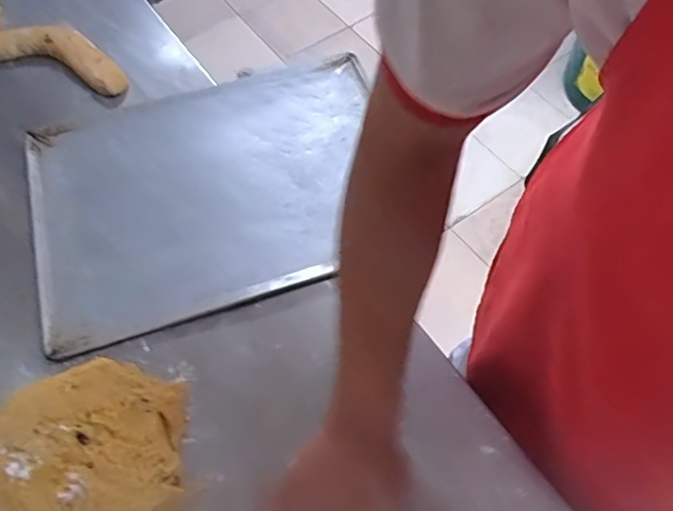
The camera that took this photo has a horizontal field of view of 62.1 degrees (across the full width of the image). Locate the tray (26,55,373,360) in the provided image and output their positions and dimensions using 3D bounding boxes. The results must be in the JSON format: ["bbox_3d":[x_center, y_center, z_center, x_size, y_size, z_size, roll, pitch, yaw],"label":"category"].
[{"bbox_3d":[-0.150,-0.087,0.691,0.433,0.024,0.324,-17,60,-7],"label":"tray"}]

